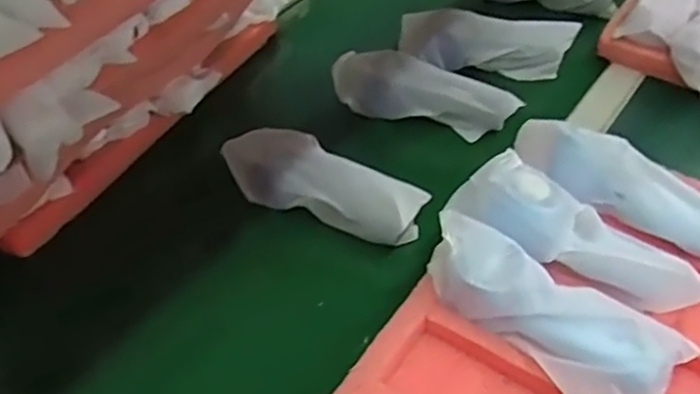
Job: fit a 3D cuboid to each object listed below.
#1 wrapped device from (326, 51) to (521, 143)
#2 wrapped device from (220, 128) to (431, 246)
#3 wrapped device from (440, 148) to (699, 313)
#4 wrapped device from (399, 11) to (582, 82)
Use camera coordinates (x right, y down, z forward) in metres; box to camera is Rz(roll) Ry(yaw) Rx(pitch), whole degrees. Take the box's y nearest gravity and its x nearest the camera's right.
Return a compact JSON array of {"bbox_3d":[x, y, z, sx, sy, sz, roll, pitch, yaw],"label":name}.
[{"bbox_3d":[0.076,-0.108,0.707,0.192,0.058,0.066,18,49,19],"label":"wrapped device"},{"bbox_3d":[-0.027,-0.013,0.609,0.190,0.056,0.052,21,50,21],"label":"wrapped device"},{"bbox_3d":[0.174,0.024,0.511,0.184,0.046,0.061,30,52,11],"label":"wrapped device"},{"bbox_3d":[0.158,-0.177,0.773,0.196,0.062,0.053,7,46,8],"label":"wrapped device"}]

